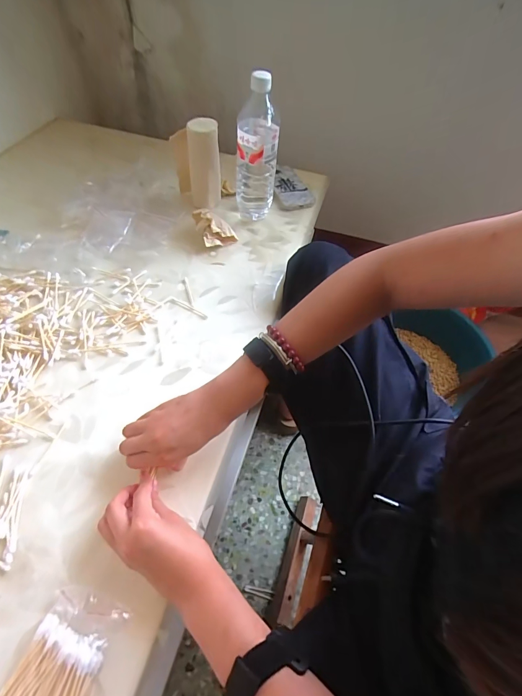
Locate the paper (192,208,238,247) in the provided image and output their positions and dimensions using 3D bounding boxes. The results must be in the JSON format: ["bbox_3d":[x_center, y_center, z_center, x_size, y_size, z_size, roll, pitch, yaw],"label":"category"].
[{"bbox_3d":[-0.081,-0.214,0.608,0.057,0.043,0.073,-22,60,-19],"label":"paper"}]

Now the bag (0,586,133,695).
[{"bbox_3d":[-0.163,0.263,0.286,0.073,0.019,0.100,20,56,9],"label":"bag"}]

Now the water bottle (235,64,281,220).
[{"bbox_3d":[-0.006,-0.315,0.571,0.066,0.226,0.063,4,55,-2],"label":"water bottle"}]

